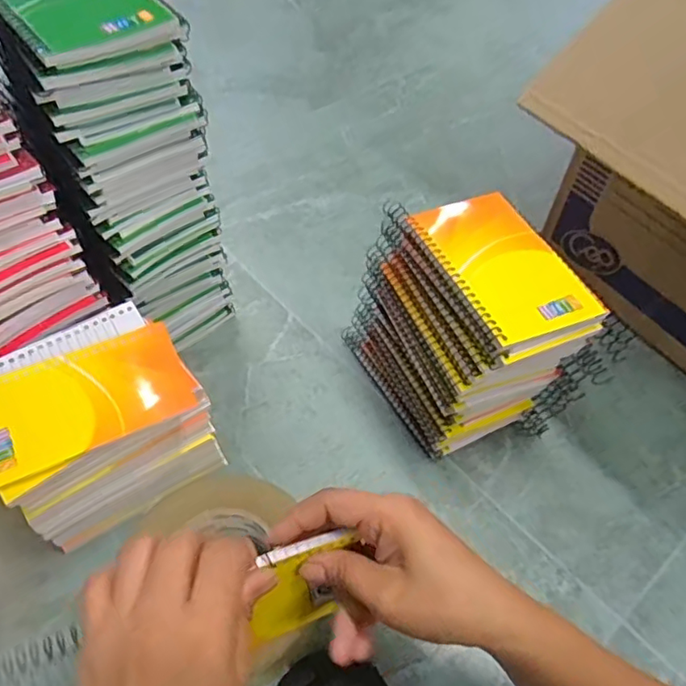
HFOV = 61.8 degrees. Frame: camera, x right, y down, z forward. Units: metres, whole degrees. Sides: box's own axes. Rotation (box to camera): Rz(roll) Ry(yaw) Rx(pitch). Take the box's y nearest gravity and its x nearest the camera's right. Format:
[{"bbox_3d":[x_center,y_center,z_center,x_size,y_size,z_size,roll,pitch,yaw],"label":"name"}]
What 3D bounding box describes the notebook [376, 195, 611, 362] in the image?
[{"bbox_3d":[0.105,-0.058,0.393,0.086,0.014,0.147,-19,55,-17],"label":"notebook"}]

